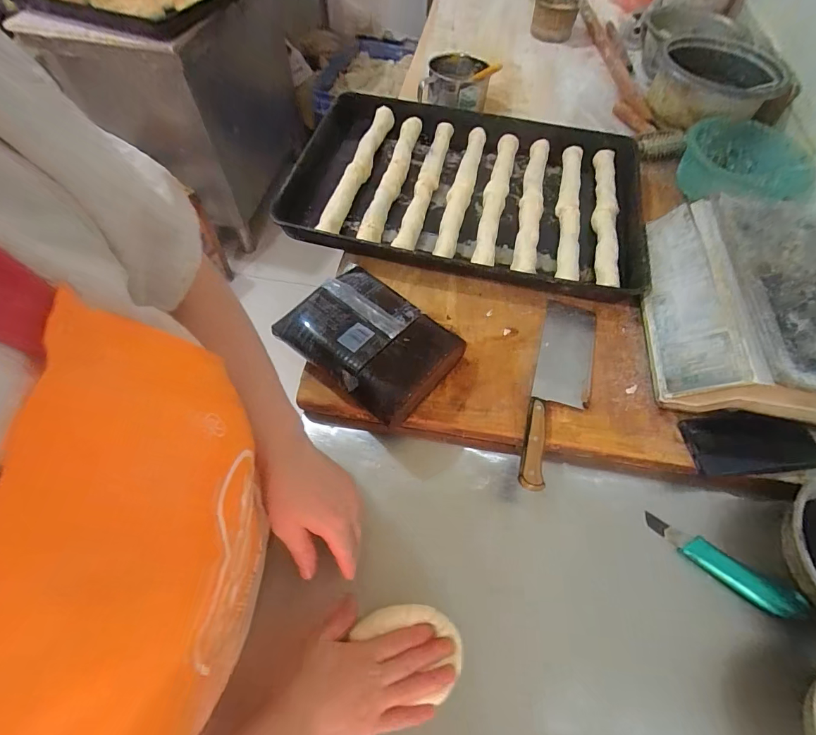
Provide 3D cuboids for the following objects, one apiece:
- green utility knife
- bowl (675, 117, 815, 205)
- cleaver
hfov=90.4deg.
[{"bbox_3d":[0.356,0.228,0.467,0.159,0.022,0.034,32,64,15],"label":"green utility knife"},{"bbox_3d":[0.634,-0.393,0.772,0.205,0.077,0.199,29,63,14],"label":"bowl"},{"bbox_3d":[0.208,0.023,0.541,0.076,0.033,0.299,16,61,8],"label":"cleaver"}]

